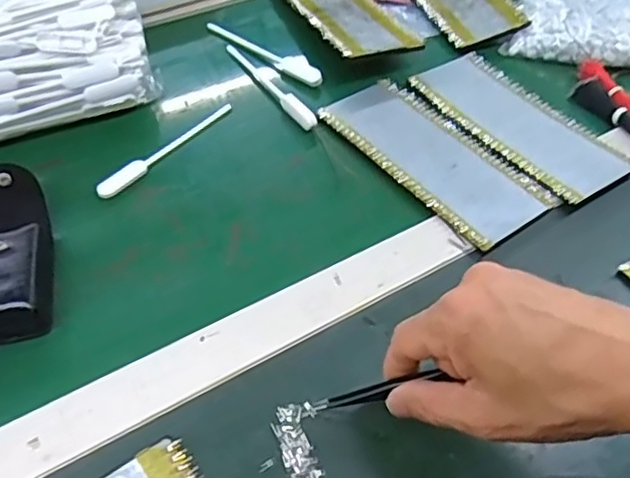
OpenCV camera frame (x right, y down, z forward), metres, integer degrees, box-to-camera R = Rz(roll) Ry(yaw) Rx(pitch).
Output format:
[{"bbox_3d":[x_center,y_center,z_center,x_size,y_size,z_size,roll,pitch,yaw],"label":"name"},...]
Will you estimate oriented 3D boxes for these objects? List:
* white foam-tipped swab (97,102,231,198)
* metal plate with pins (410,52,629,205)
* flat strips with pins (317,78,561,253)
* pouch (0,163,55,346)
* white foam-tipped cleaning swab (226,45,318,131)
[{"bbox_3d":[-0.120,-0.077,0.530,0.016,0.007,0.144,34,55,22],"label":"white foam-tipped swab"},{"bbox_3d":[0.178,-0.108,0.567,0.088,0.009,0.200,-26,56,-24],"label":"metal plate with pins"},{"bbox_3d":[0.095,-0.072,0.534,0.088,0.008,0.201,-28,57,-25],"label":"flat strips with pins"},{"bbox_3d":[-0.207,0.008,0.429,0.049,0.038,0.122,-9,51,-12],"label":"pouch"},{"bbox_3d":[-0.044,-0.147,0.588,0.013,0.013,0.148,-25,56,-23],"label":"white foam-tipped cleaning swab"}]

